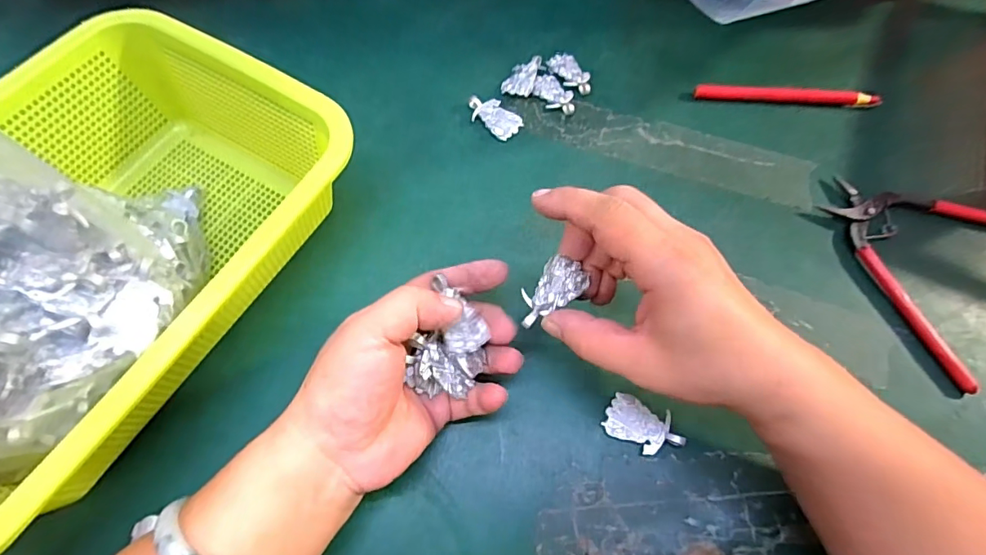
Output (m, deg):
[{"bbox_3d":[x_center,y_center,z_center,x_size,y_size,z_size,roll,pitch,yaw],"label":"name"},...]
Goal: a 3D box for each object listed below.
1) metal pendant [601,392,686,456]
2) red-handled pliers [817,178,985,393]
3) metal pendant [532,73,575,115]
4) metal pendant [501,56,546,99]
[{"bbox_3d":[0.085,0.083,0.275,0.042,0.008,0.026,22,67,9],"label":"metal pendant"},{"bbox_3d":[0.318,-0.021,0.330,0.150,0.011,0.143,-22,68,-10],"label":"red-handled pliers"},{"bbox_3d":[0.048,-0.141,0.379,0.039,0.005,0.024,40,71,15],"label":"metal pendant"},{"bbox_3d":[0.025,-0.158,0.384,0.023,0.006,0.042,24,68,9],"label":"metal pendant"}]

